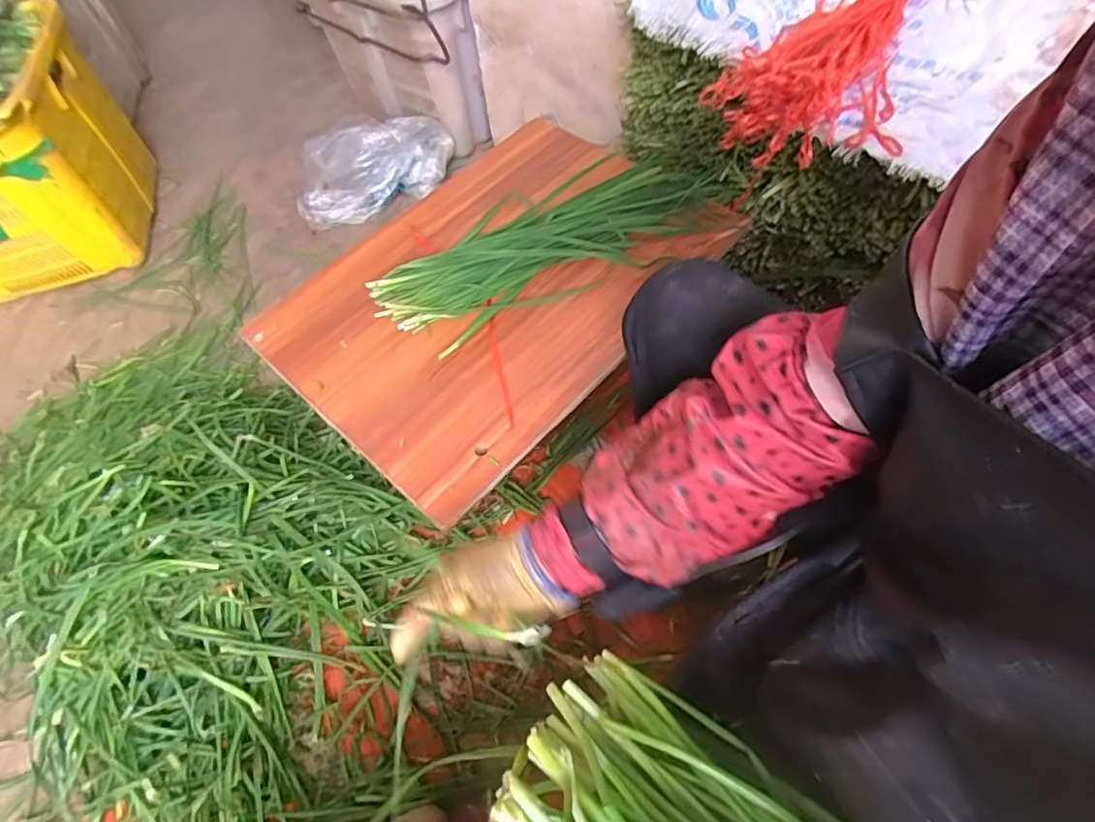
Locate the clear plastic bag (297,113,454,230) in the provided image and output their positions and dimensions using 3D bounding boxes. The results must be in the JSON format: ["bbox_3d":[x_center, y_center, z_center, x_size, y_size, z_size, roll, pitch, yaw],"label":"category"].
[{"bbox_3d":[-0.384,-0.537,1.193,0.354,0.157,0.133,-15,59,-2],"label":"clear plastic bag"}]

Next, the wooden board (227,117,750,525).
[{"bbox_3d":[-0.054,-0.182,0.697,0.391,0.029,0.564,37,67,22],"label":"wooden board"}]

